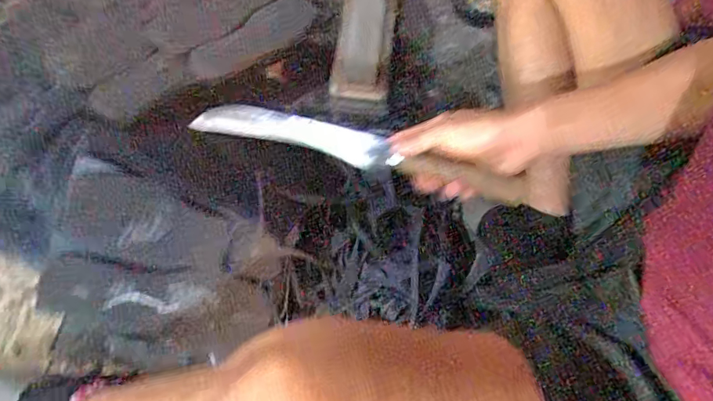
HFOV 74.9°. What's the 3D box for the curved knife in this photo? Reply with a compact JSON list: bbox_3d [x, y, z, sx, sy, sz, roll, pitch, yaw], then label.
[{"bbox_3d":[0.000,-0.054,0.482,0.345,0.034,0.040,15,69,7],"label":"curved knife"}]

